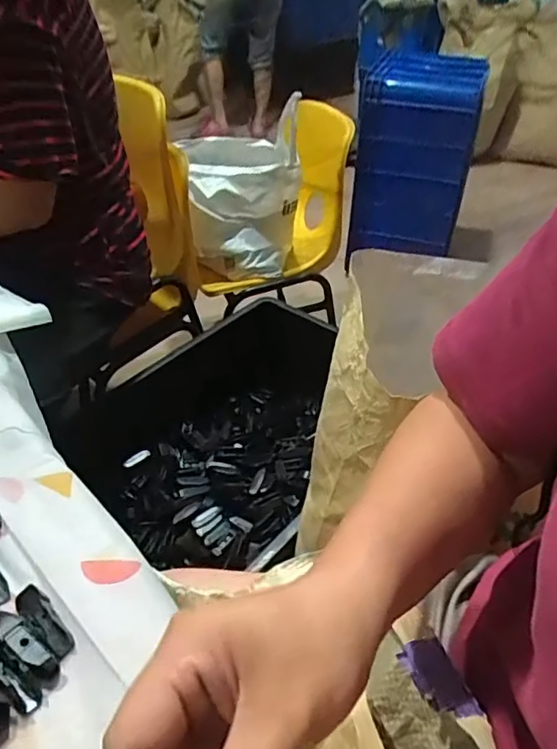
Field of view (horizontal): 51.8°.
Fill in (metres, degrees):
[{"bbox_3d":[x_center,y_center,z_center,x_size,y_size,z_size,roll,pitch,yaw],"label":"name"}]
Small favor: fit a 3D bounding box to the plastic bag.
[{"bbox_3d":[-0.084,-0.378,1.227,0.250,0.304,0.136,2,40,-2],"label":"plastic bag"}]

